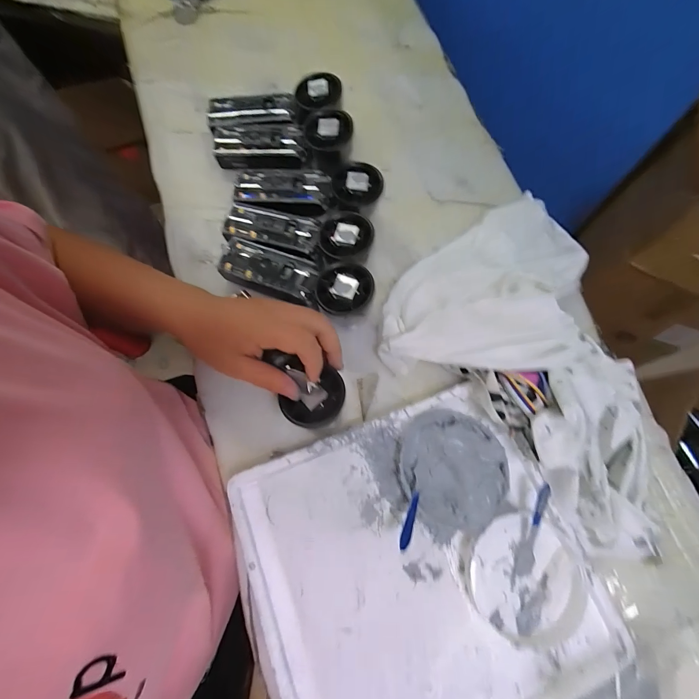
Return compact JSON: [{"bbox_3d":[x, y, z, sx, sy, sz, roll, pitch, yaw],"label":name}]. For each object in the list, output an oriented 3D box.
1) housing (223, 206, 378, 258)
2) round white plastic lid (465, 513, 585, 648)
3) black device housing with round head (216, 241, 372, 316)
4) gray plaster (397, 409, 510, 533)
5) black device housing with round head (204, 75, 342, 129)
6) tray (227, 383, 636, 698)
[{"bbox_3d":[-0.063,-0.129,0.383,0.180,0.028,0.053,12,70,18],"label":"housing"},{"bbox_3d":[0.150,0.193,0.295,0.094,0.013,0.094,0,69,-1],"label":"round white plastic lid"},{"bbox_3d":[-0.063,-0.074,0.363,0.176,0.048,0.054,19,70,6],"label":"black device housing with round head"},{"bbox_3d":[0.095,0.109,0.321,0.097,0.016,0.101,-14,70,-6],"label":"gray plaster"},{"bbox_3d":[-0.095,-0.300,0.429,0.167,0.028,0.047,-4,70,12],"label":"black device housing with round head"},{"bbox_3d":[0.058,0.186,0.302,0.269,0.031,0.251,-20,71,-7],"label":"tray"}]

